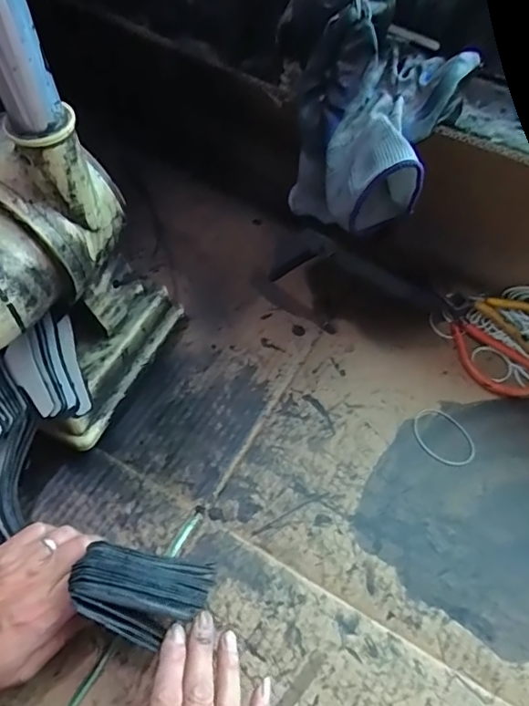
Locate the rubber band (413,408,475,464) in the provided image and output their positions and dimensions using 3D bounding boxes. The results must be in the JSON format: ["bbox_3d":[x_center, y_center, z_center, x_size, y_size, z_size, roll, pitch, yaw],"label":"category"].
[{"bbox_3d":[0.167,0.078,0.483,0.047,0.004,0.061,-37,67,-24],"label":"rubber band"}]

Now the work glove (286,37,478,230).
[{"bbox_3d":[0.089,-0.181,0.444,0.112,0.109,0.172,22,59,10],"label":"work glove"}]

